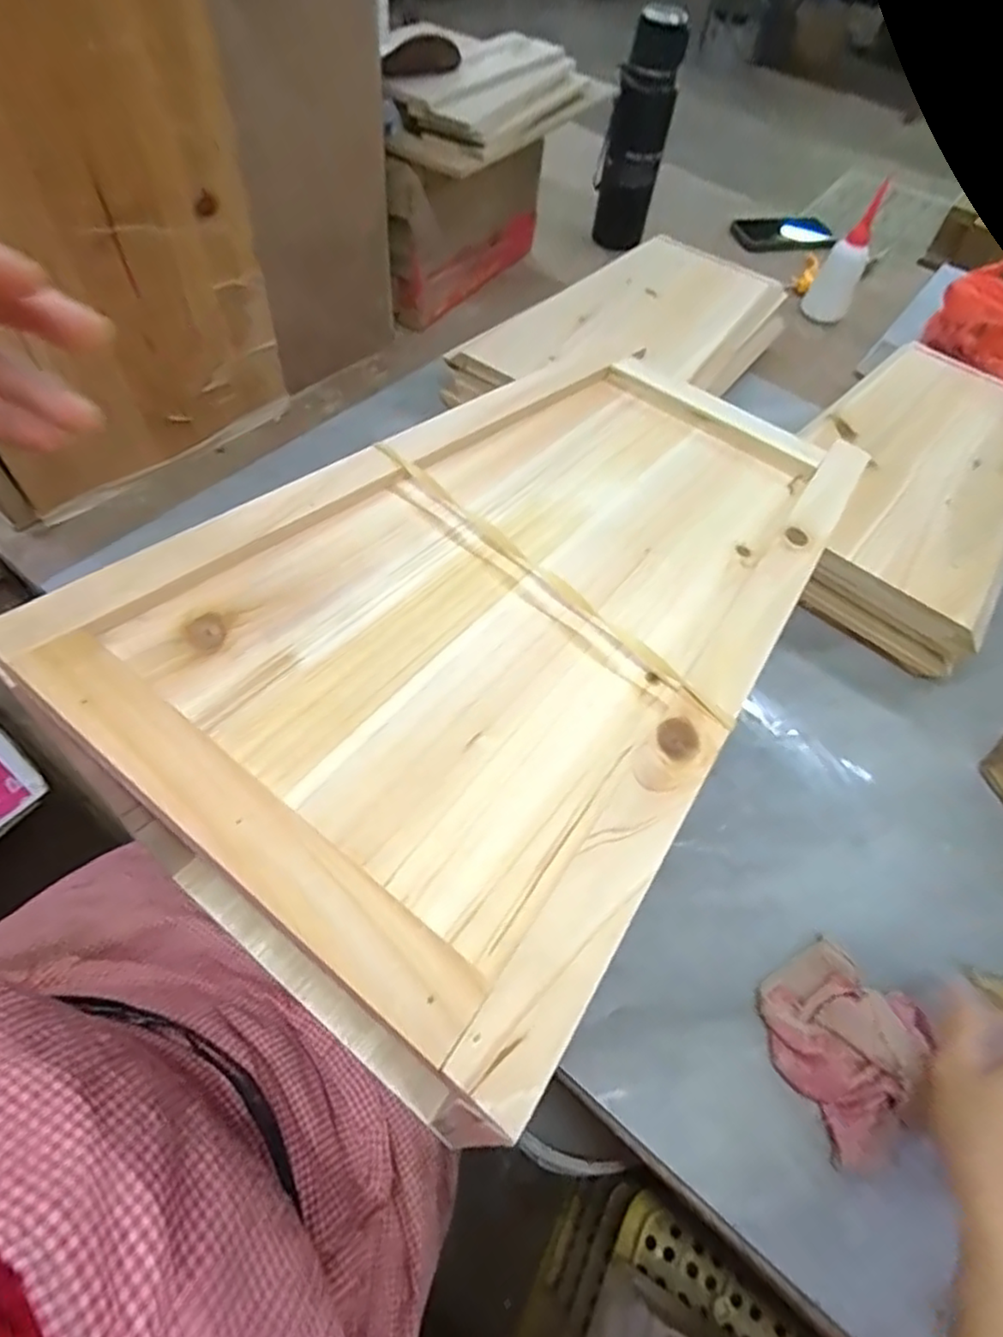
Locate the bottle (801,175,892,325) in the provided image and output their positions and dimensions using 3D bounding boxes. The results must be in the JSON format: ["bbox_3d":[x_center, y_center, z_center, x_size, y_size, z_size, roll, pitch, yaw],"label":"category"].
[{"bbox_3d":[0.475,-0.561,0.896,0.056,0.141,0.050,-3,57,-7],"label":"bottle"}]

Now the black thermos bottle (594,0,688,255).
[{"bbox_3d":[0.193,-0.767,0.940,0.090,0.262,0.069,10,56,1],"label":"black thermos bottle"}]

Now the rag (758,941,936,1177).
[{"bbox_3d":[0.226,0.234,0.412,0.106,0.038,0.105,-25,62,-20],"label":"rag"}]

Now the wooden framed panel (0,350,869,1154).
[{"bbox_3d":[0.033,-0.052,0.327,0.243,0.015,0.430,37,53,18],"label":"wooden framed panel"}]

